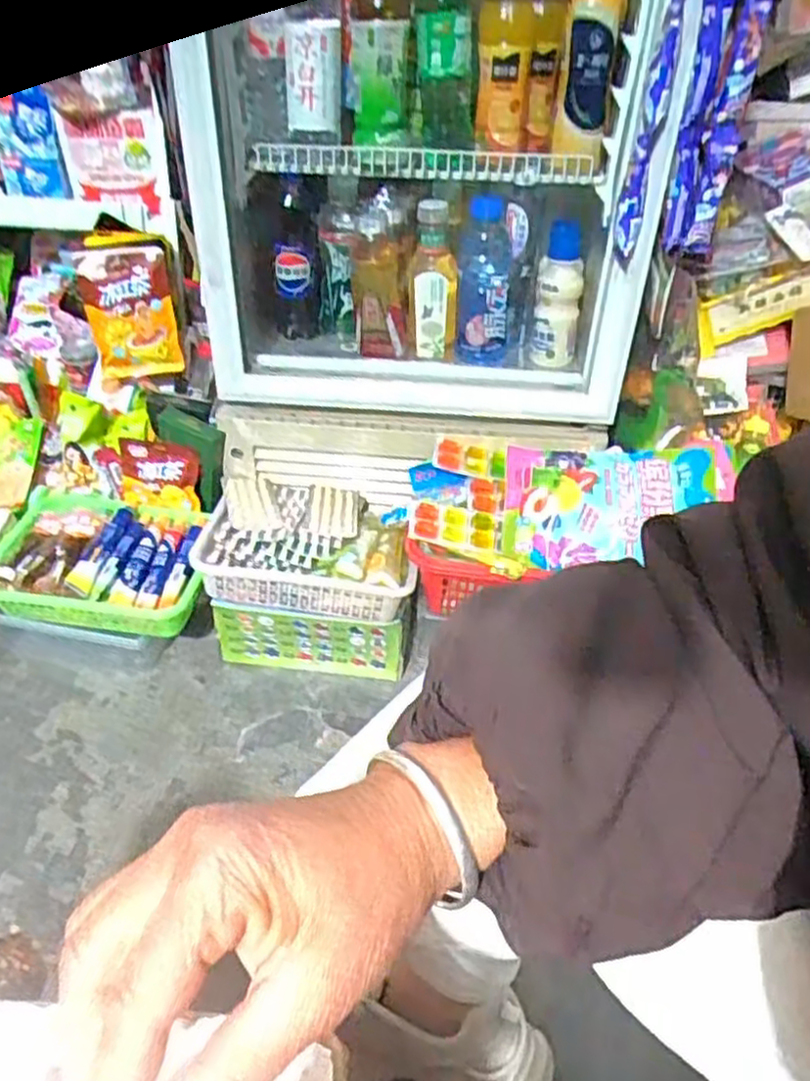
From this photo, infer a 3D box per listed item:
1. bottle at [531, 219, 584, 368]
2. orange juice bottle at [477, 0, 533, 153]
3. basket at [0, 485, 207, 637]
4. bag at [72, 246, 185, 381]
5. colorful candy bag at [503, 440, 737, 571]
[{"bbox_3d":[0.204,-0.319,0.997,0.060,0.173,0.060,11,41,9],"label":"bottle"},{"bbox_3d":[0.114,-0.528,0.840,0.071,0.173,0.070,5,40,3],"label":"orange juice bottle"},{"bbox_3d":[-0.384,0.028,0.988,0.276,0.076,0.184,6,40,4],"label":"basket"},{"bbox_3d":[-0.364,-0.293,1.018,0.119,0.188,0.034,4,40,2],"label":"bag"},{"bbox_3d":[0.251,-0.046,0.897,0.263,0.034,0.156,-1,65,12],"label":"colorful candy bag"}]

